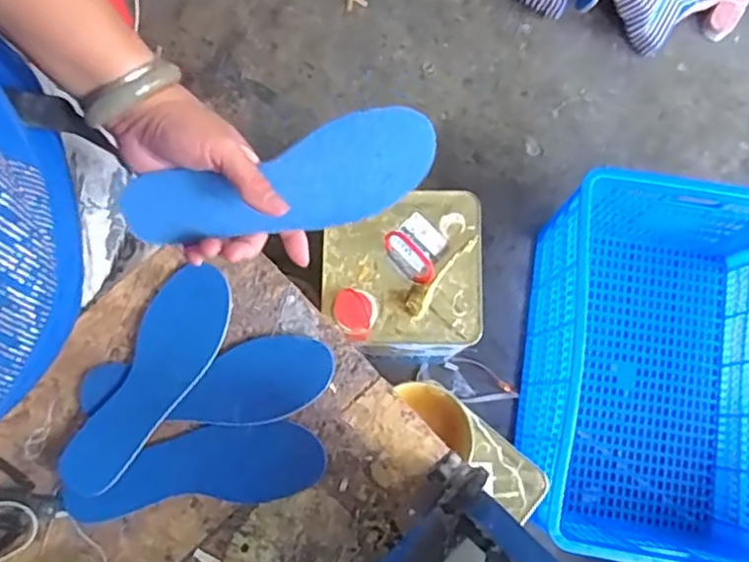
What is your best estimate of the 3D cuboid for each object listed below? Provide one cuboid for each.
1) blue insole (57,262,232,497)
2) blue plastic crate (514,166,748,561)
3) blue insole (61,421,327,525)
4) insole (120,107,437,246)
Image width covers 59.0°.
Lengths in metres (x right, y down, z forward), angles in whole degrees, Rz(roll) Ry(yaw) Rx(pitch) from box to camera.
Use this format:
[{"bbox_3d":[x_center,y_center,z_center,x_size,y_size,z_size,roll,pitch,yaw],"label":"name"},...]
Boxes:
[{"bbox_3d":[-0.202,0.091,0.600,0.075,0.011,0.220,27,85,7],"label":"blue insole"},{"bbox_3d":[0.497,0.161,1.175,0.403,0.319,0.583,10,79,1],"label":"blue plastic crate"},{"bbox_3d":[-0.159,0.169,0.594,0.222,0.012,0.067,-6,79,-2],"label":"blue insole"},{"bbox_3d":[-0.062,-0.066,0.473,0.221,0.024,0.072,-15,115,-5],"label":"insole"}]

